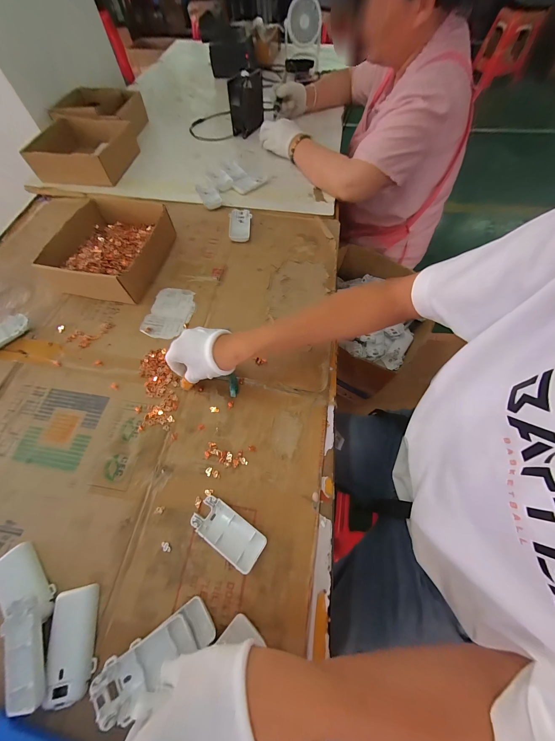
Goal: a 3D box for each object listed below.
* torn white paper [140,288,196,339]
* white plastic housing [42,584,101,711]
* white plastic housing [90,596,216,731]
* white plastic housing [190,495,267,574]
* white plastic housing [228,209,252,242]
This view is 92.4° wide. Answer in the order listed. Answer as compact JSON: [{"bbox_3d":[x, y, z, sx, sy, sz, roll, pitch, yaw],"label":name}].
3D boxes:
[{"bbox_3d":[-0.204,-0.111,0.510,0.085,0.006,0.114,11,65,5],"label":"torn white paper"},{"bbox_3d":[-0.226,0.299,0.296,0.043,0.012,0.095,3,52,-29],"label":"white plastic housing"},{"bbox_3d":[-0.127,0.298,0.278,0.115,0.026,0.047,-29,68,-23],"label":"white plastic housing"},{"bbox_3d":[-0.064,0.208,0.344,0.095,0.015,0.045,33,69,14],"label":"white plastic housing"},{"bbox_3d":[-0.085,-0.333,0.608,0.048,0.014,0.100,1,65,1],"label":"white plastic housing"}]

